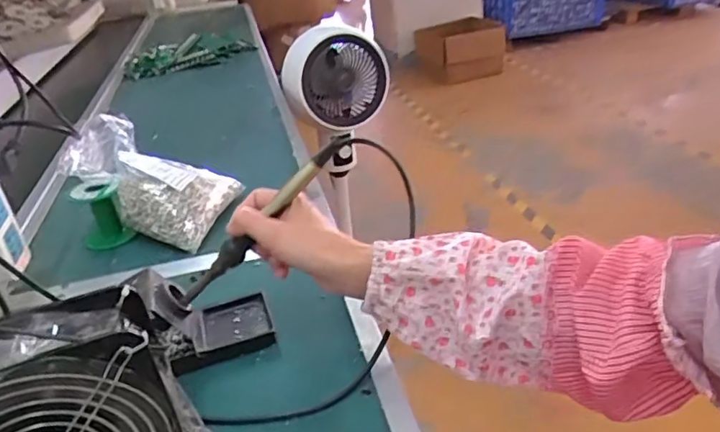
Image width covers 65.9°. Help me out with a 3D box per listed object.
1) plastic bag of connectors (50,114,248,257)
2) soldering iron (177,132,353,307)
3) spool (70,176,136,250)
[{"bbox_3d":[-0.267,-0.043,0.701,0.201,0.066,0.142,24,51,1],"label":"plastic bag of connectors"},{"bbox_3d":[-0.083,0.007,0.455,0.203,0.016,0.016,-45,28,13],"label":"soldering iron"},{"bbox_3d":[-0.316,-0.001,0.684,0.054,0.079,0.054,-4,30,3],"label":"spool"}]

